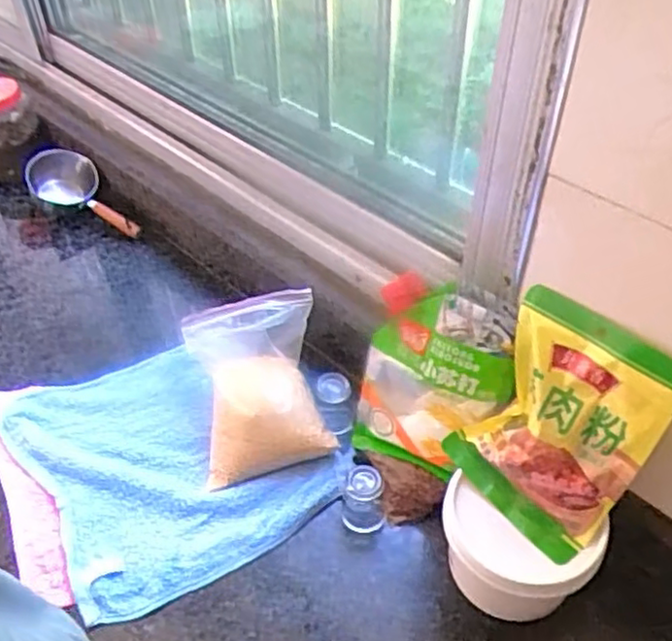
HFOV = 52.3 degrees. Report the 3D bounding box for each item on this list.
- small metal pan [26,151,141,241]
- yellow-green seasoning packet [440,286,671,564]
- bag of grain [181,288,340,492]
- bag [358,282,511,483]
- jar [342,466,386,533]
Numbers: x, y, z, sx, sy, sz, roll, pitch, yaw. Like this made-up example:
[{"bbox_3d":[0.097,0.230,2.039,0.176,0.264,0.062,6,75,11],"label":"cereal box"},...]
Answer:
[{"bbox_3d":[-0.379,-0.181,0.999,0.091,0.077,0.214,-33,53,-27],"label":"small metal pan"},{"bbox_3d":[0.173,0.081,0.541,0.133,0.181,0.031,38,28,29],"label":"yellow-green seasoning packet"},{"bbox_3d":[-0.081,0.063,0.716,0.137,0.088,0.184,-11,46,-10],"label":"bag of grain"},{"bbox_3d":[0.088,0.061,0.630,0.130,0.193,0.031,27,36,23],"label":"bag"},{"bbox_3d":[0.026,0.166,0.646,0.039,0.054,0.045,-4,46,-2],"label":"jar"}]

